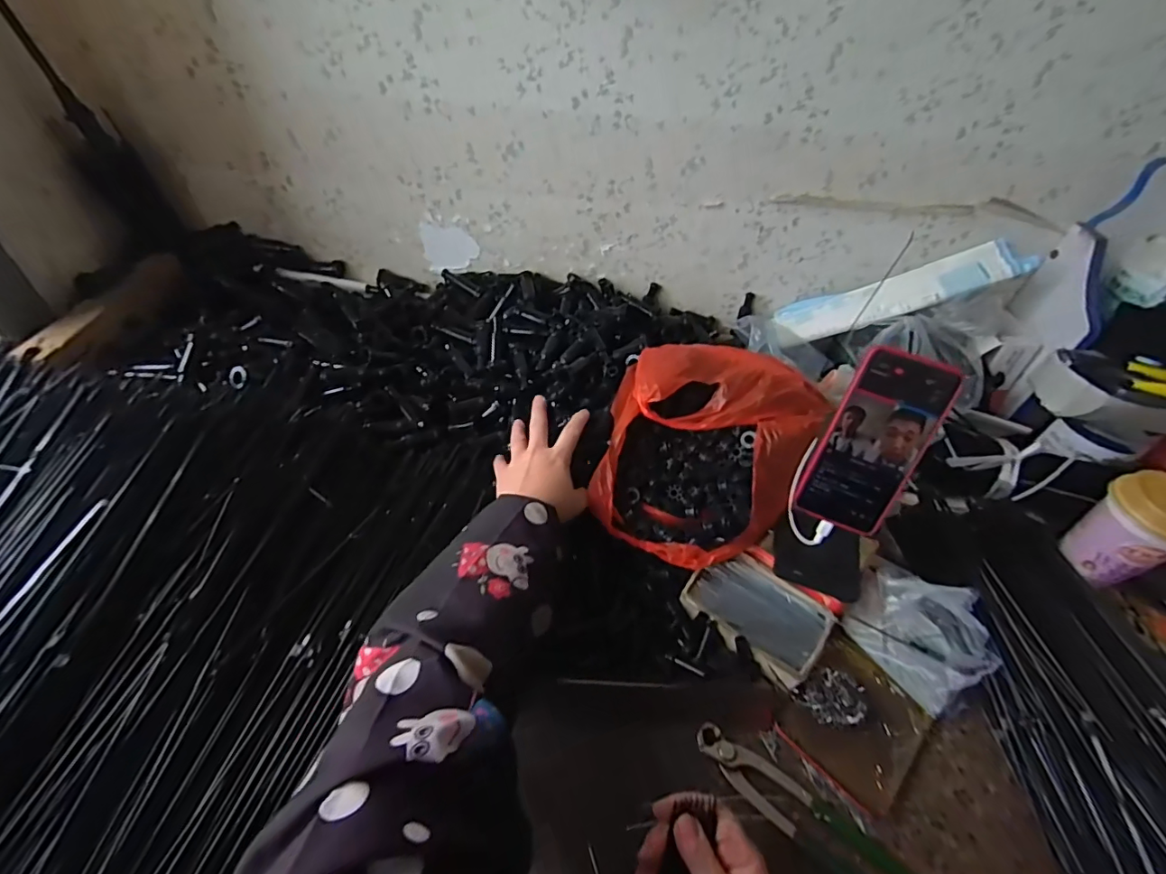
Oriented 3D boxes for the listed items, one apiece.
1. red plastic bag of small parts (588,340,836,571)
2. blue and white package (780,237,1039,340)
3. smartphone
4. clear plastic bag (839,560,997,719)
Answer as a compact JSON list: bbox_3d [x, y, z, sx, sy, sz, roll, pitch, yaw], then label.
[{"bbox_3d":[0.133,0.005,0.556,0.213,0.083,0.265,22,49,15],"label":"red plastic bag of small parts"},{"bbox_3d":[0.425,-0.195,0.691,0.306,0.039,0.066,-15,43,20],"label":"blue and white package"},{"bbox_3d":[0.256,0.007,0.451,0.083,0.161,0.007,19,22,11],"label":"smartphone"},{"bbox_3d":[0.315,0.179,0.482,0.085,0.070,0.116,-28,55,-27],"label":"clear plastic bag"}]

